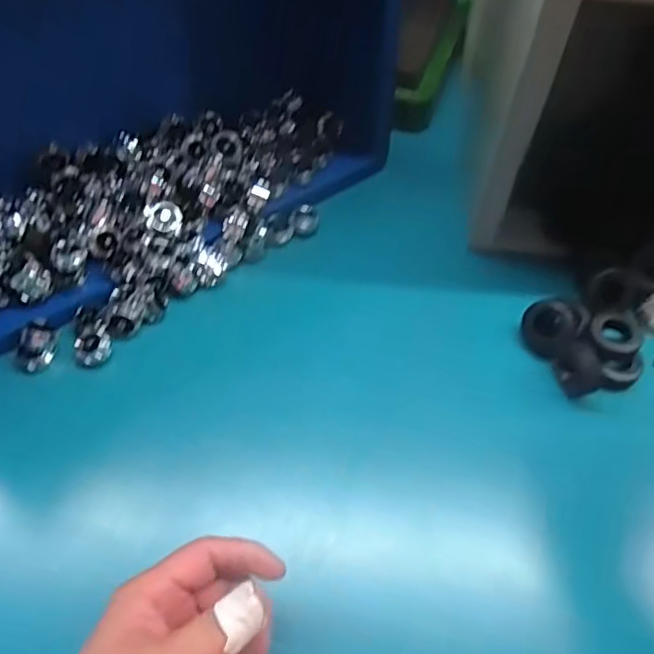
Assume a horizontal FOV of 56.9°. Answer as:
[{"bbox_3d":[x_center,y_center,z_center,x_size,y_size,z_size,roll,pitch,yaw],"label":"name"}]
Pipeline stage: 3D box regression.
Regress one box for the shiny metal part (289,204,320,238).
[{"bbox_3d":[-0.019,-0.091,0.512,0.023,0.019,0.020,-2,59,-3],"label":"shiny metal part"}]

